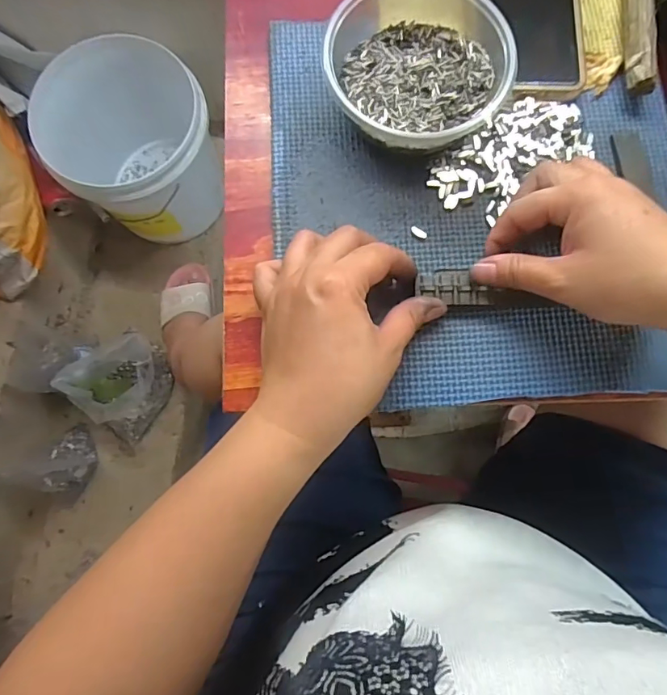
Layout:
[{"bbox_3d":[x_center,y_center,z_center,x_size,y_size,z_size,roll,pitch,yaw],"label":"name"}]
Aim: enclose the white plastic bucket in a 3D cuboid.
[{"bbox_3d":[-0.358,-0.365,0.884,0.288,0.254,0.333,-36,82,-7],"label":"white plastic bucket"}]

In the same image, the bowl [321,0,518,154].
[{"bbox_3d":[0.050,-0.190,0.317,0.113,0.047,0.134,-6,79,-2],"label":"bowl"}]

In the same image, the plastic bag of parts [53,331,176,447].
[{"bbox_3d":[-0.374,0.062,0.865,0.161,0.123,0.166,-42,83,-8],"label":"plastic bag of parts"}]

